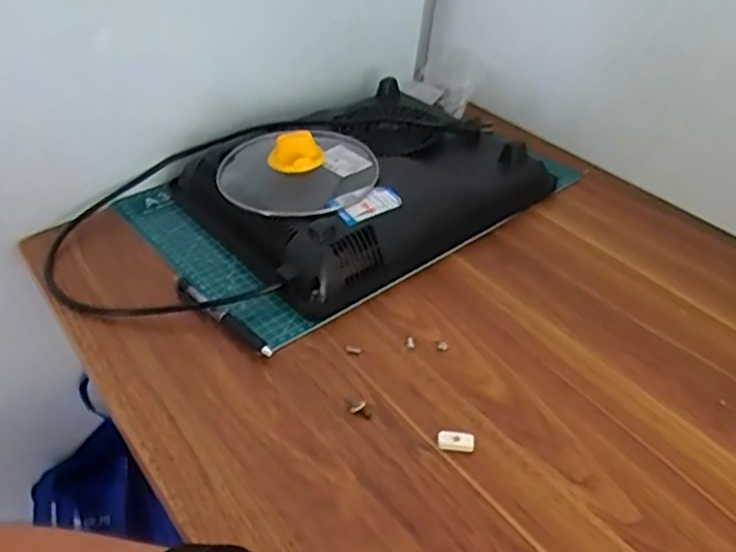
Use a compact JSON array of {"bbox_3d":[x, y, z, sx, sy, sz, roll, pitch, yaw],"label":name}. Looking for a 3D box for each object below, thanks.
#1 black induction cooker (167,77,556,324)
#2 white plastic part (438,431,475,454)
[{"bbox_3d":[-0.005,-0.113,0.737,0.344,0.060,0.269,-28,48,-30],"label":"black induction cooker"},{"bbox_3d":[0.065,0.123,0.493,0.027,0.010,0.013,8,41,8],"label":"white plastic part"}]

